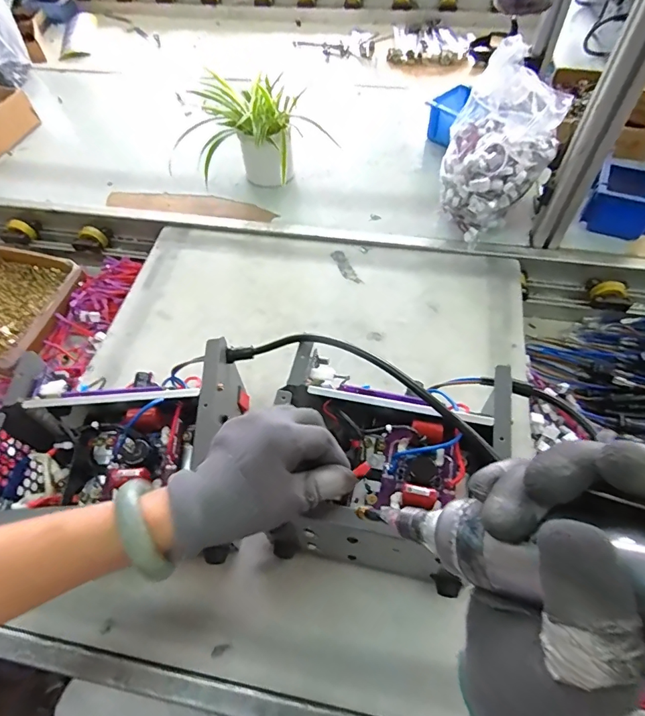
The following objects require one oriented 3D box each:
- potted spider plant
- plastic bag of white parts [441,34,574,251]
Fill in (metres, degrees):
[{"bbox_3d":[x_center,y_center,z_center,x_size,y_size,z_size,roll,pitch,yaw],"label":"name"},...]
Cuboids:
[{"bbox_3d":[-0.130,-0.402,0.776,0.189,0.155,0.166,22,60,16],"label":"potted spider plant"},{"bbox_3d":[0.259,-0.313,0.674,0.150,0.209,0.160,-26,59,-13],"label":"plastic bag of white parts"}]

